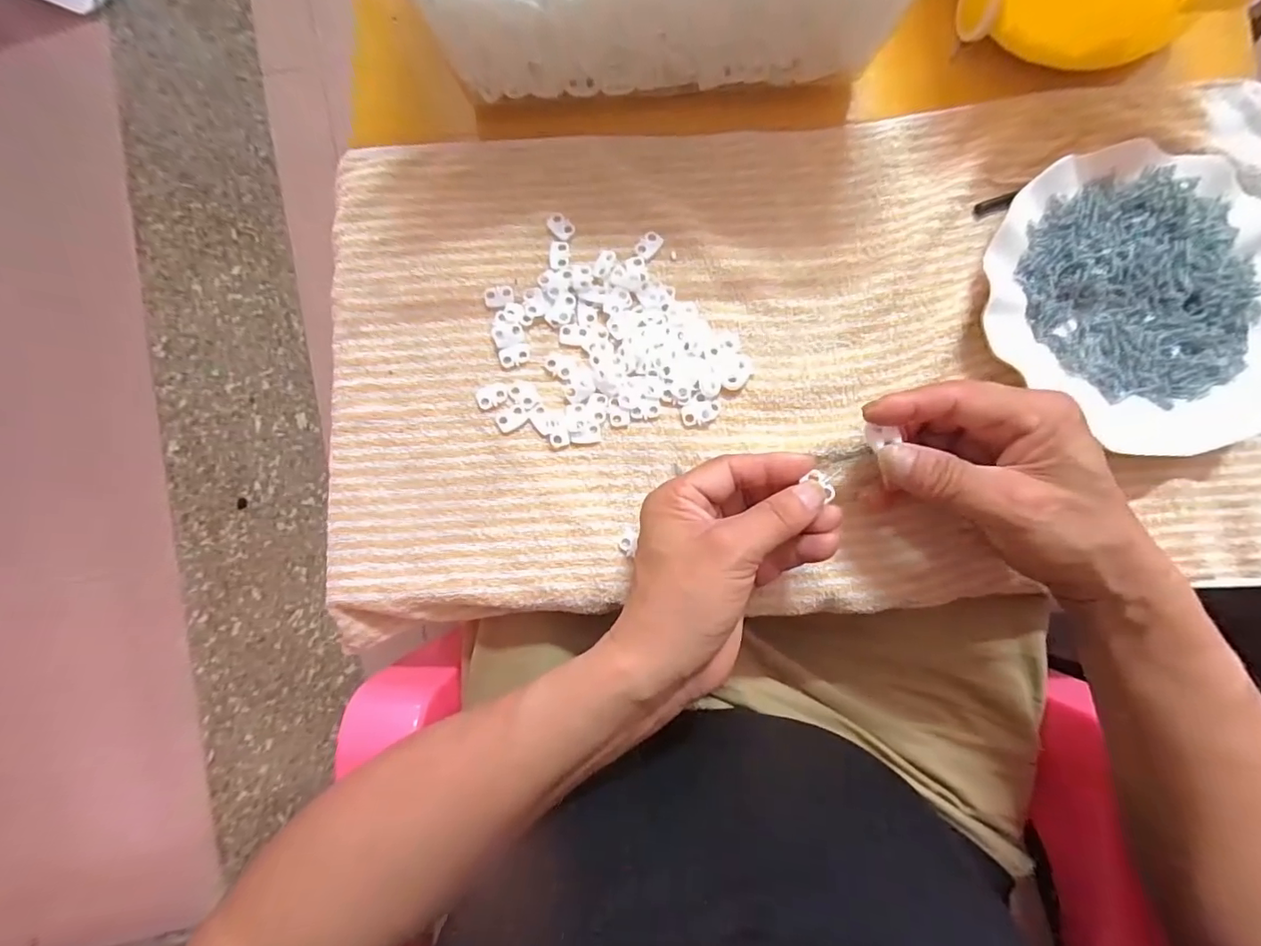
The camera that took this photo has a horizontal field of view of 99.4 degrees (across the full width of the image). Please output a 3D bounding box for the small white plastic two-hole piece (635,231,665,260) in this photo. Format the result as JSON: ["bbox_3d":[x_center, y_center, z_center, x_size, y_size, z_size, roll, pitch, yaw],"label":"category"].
[{"bbox_3d":[0.012,-0.144,0.336,0.012,0.004,0.018,39,86,5],"label":"small white plastic two-hole piece"}]

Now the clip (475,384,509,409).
[{"bbox_3d":[-0.085,-0.048,0.327,0.020,0.004,0.013,-26,84,-1],"label":"clip"}]

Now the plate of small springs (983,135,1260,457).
[{"bbox_3d":[0.310,-0.109,0.318,0.180,0.017,0.163,40,87,5],"label":"plate of small springs"}]

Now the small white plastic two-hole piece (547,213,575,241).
[{"bbox_3d":[-0.045,-0.157,0.338,0.020,0.004,0.013,40,87,5],"label":"small white plastic two-hole piece"}]

